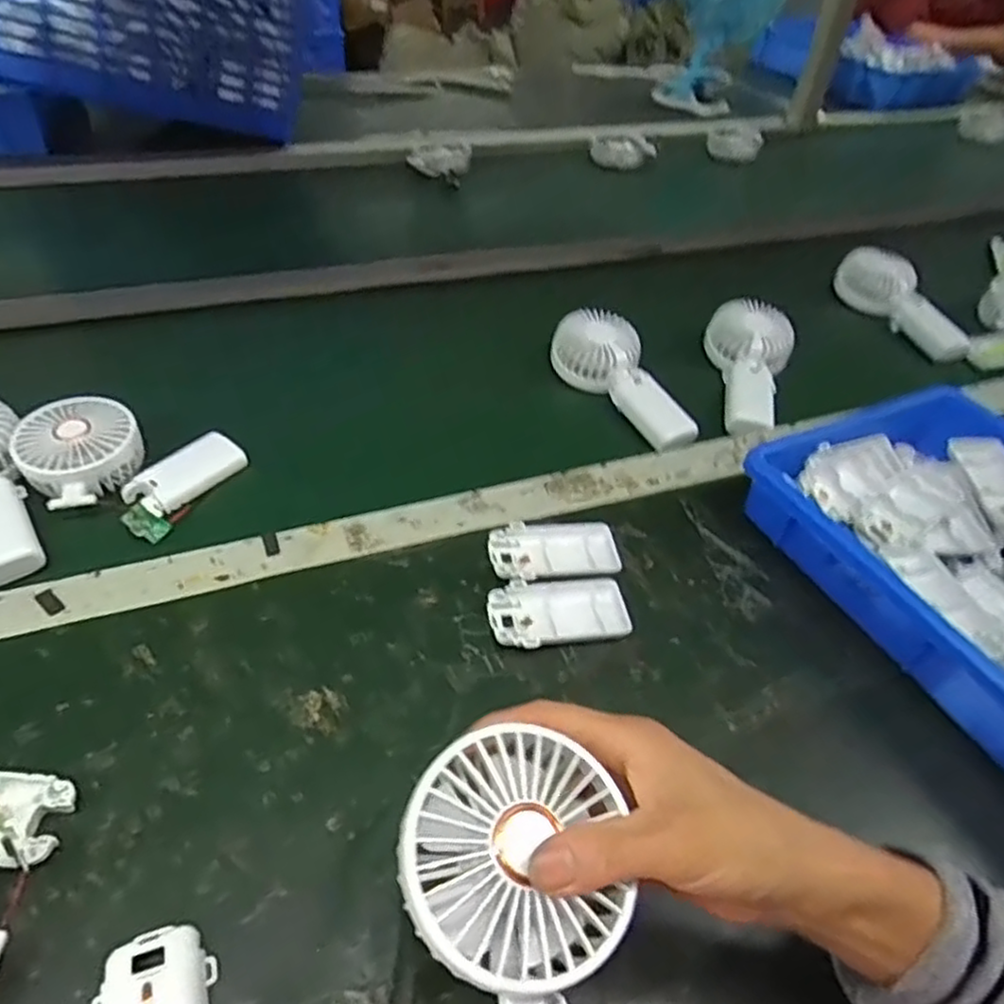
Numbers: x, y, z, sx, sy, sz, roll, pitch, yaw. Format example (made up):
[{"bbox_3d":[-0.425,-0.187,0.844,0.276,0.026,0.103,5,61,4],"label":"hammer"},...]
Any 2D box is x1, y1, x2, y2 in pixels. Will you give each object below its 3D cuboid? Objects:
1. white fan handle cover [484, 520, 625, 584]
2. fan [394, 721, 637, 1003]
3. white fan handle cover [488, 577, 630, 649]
[{"bbox_3d":[0.039,0.038,0.512,0.095,0.015,0.055,-7,47,-12],"label":"white fan handle cover"},{"bbox_3d":[0.020,0.167,0.229,0.080,0.047,0.177,-12,67,-17],"label":"fan"},{"bbox_3d":[0.039,0.078,0.473,0.094,0.016,0.053,-1,46,-6],"label":"white fan handle cover"}]

